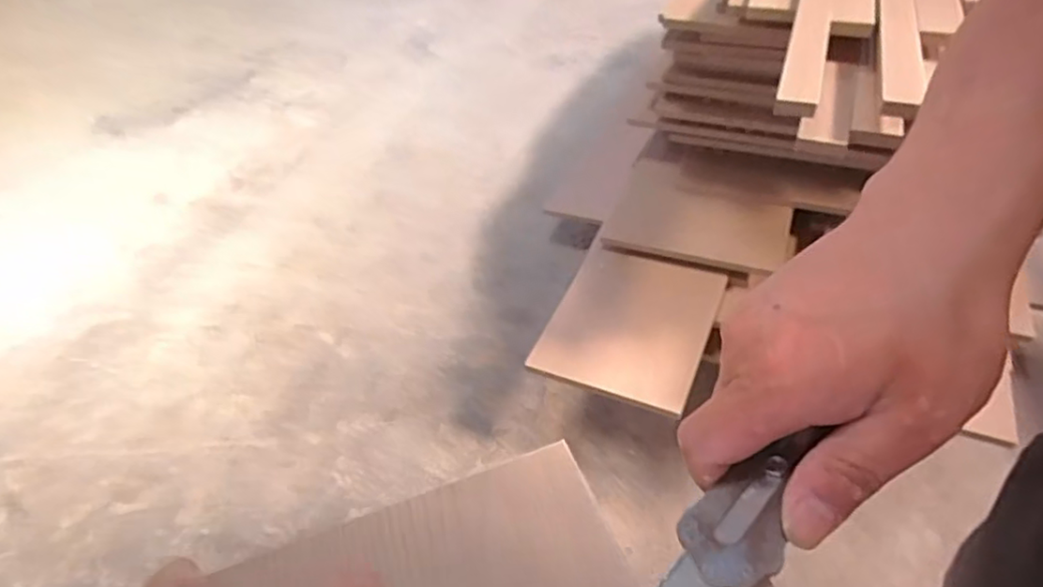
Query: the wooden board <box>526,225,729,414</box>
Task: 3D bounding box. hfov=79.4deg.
[{"bbox_3d":[0.202,0.049,1.163,0.277,0.023,0.328,18,54,19],"label":"wooden board"}]

